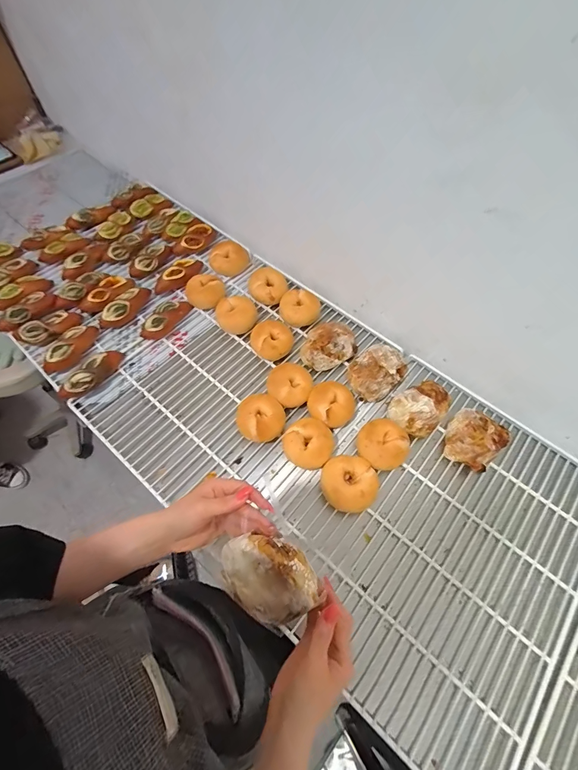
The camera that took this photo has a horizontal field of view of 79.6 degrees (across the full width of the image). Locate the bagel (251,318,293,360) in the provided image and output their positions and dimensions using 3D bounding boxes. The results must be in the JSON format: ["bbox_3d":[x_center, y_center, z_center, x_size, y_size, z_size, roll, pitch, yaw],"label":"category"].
[{"bbox_3d":[-0.040,-0.105,0.829,0.101,0.053,0.090,-7,61,-6],"label":"bagel"}]

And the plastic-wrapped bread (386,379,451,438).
[{"bbox_3d":[0.287,0.048,0.757,0.141,0.057,0.098,-40,67,-22],"label":"plastic-wrapped bread"}]

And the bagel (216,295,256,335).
[{"bbox_3d":[-0.127,-0.175,0.859,0.104,0.048,0.091,-3,60,-4],"label":"bagel"}]

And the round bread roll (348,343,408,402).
[{"bbox_3d":[0.203,-0.034,0.798,0.142,0.050,0.110,-36,65,-20],"label":"round bread roll"}]

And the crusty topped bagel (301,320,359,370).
[{"bbox_3d":[0.095,-0.097,0.827,0.146,0.051,0.102,-30,66,-18],"label":"crusty topped bagel"}]

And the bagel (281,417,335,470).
[{"bbox_3d":[0.040,0.124,0.706,0.097,0.062,0.090,1,60,-2],"label":"bagel"}]

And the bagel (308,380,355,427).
[{"bbox_3d":[0.089,0.043,0.752,0.093,0.058,0.091,0,59,0],"label":"bagel"}]

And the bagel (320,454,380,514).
[{"bbox_3d":[0.116,0.191,0.674,0.105,0.049,0.105,0,59,0],"label":"bagel"}]

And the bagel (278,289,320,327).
[{"bbox_3d":[0.030,-0.200,0.877,0.104,0.052,0.103,7,60,2],"label":"bagel"}]

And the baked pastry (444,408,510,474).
[{"bbox_3d":[0.391,0.116,0.724,0.117,0.048,0.126,29,63,16],"label":"baked pastry"}]

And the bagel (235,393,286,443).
[{"bbox_3d":[-0.060,0.070,0.726,0.097,0.056,0.095,1,60,-2],"label":"bagel"}]

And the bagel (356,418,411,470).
[{"bbox_3d":[0.190,0.124,0.713,0.102,0.057,0.097,1,60,-2],"label":"bagel"}]

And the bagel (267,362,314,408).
[{"bbox_3d":[0.004,0.002,0.769,0.099,0.053,0.090,-5,61,-5],"label":"bagel"}]

